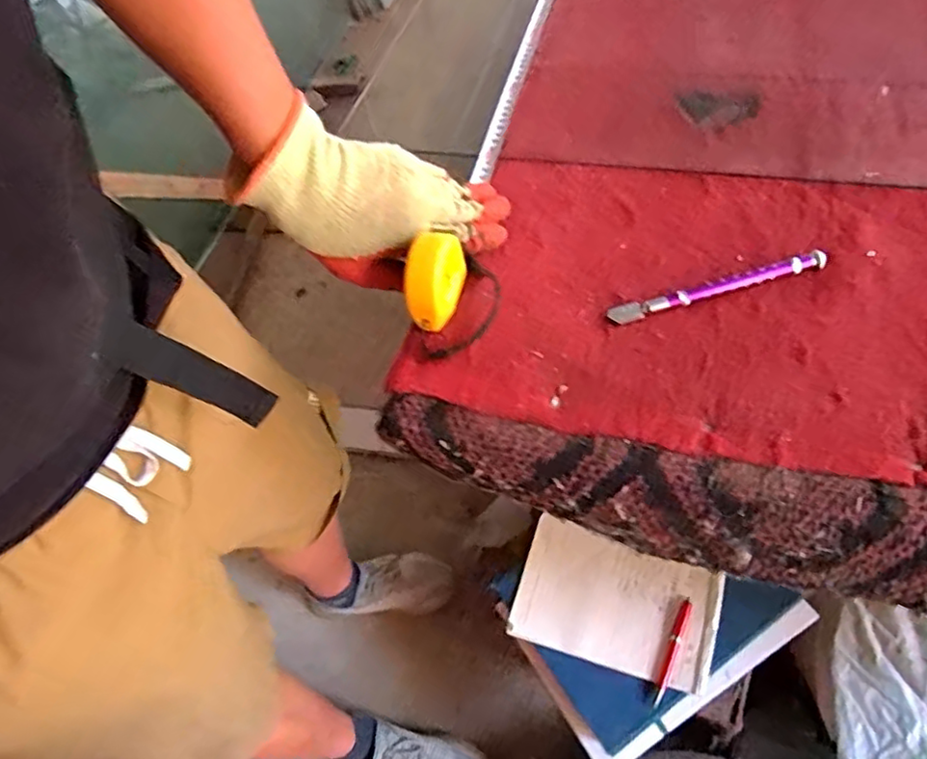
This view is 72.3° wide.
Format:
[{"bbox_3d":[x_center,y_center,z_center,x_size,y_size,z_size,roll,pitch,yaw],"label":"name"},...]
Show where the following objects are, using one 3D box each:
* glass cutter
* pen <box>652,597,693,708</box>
[{"bbox_3d":[0.192,-0.071,0.482,0.165,0.017,0.015,-16,56,0],"label":"glass cutter"},{"bbox_3d":[0.269,0.350,0.817,0.015,0.012,0.140,20,63,22],"label":"pen"}]

